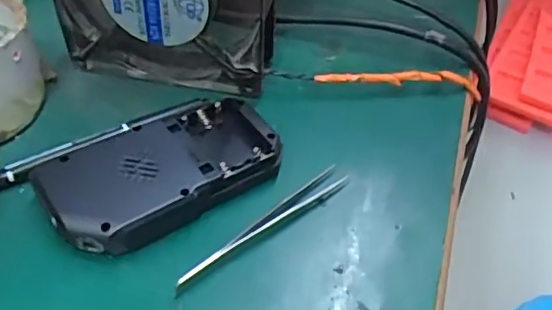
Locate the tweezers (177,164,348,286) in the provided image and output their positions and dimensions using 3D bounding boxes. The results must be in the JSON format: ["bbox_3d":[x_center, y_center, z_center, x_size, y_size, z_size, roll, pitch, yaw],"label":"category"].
[{"bbox_3d":[-0.005,0.032,0.281,0.102,0.007,0.011,-30,56,-28],"label":"tweezers"}]

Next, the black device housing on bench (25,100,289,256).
[{"bbox_3d":[-0.056,0.008,0.294,0.112,0.023,0.063,-29,56,-27],"label":"black device housing on bench"}]

